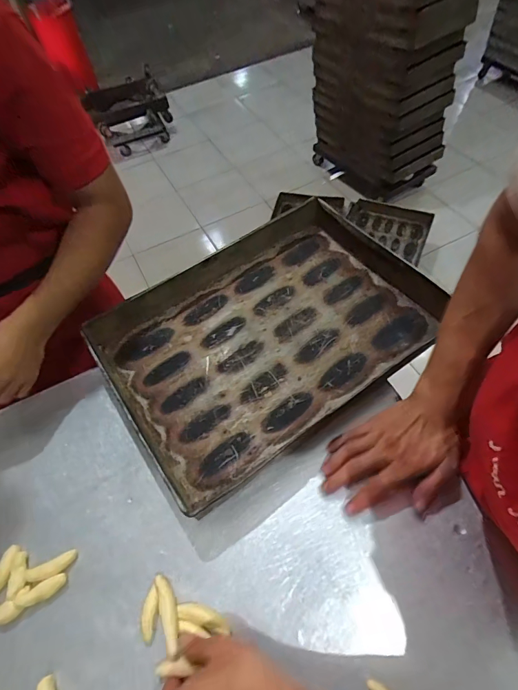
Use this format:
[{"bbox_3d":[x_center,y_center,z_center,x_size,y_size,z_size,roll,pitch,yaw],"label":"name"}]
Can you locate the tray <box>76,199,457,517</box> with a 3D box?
[{"bbox_3d":[0.014,-0.029,0.631,0.517,0.053,0.358,-34,61,-16],"label":"tray"}]

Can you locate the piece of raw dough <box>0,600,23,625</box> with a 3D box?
[{"bbox_3d":[-0.311,0.324,0.462,0.052,0.018,0.023,-9,58,-1],"label":"piece of raw dough"}]

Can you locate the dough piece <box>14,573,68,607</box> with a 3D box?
[{"bbox_3d":[-0.266,0.301,0.470,0.055,0.015,0.022,-20,59,-8],"label":"dough piece"}]

